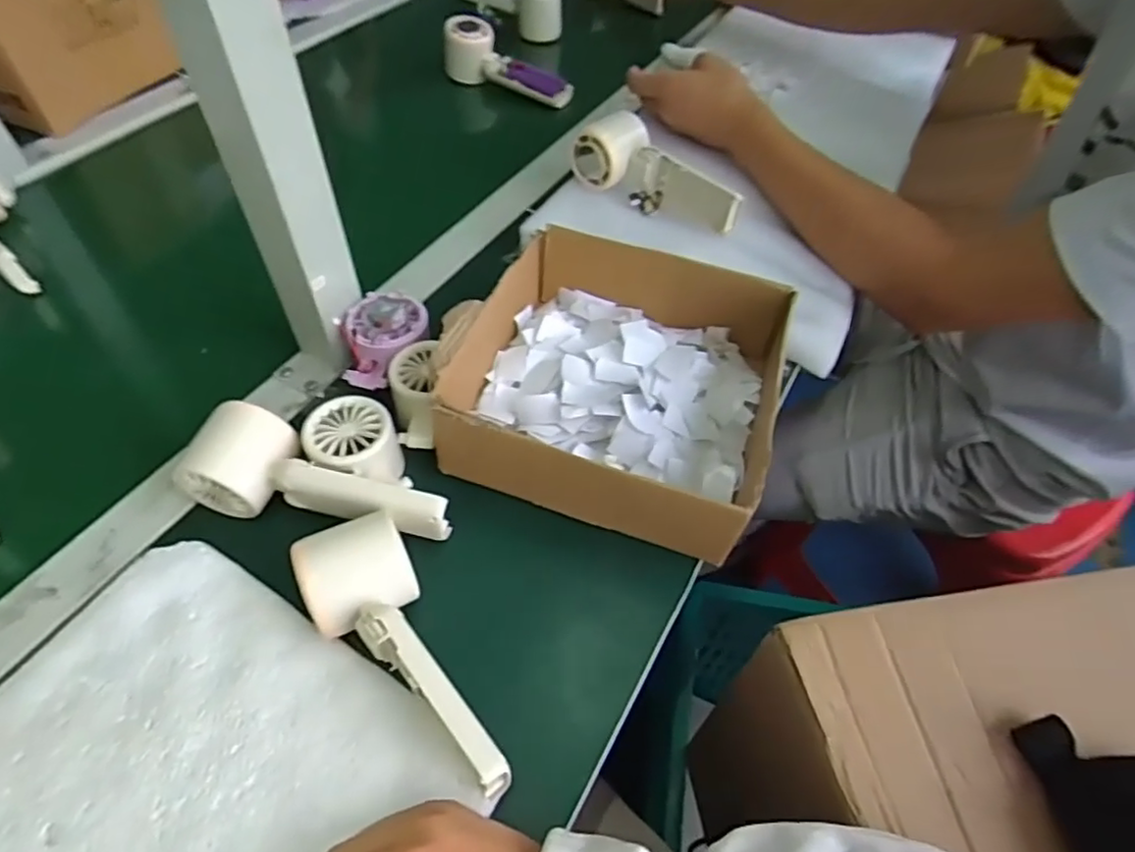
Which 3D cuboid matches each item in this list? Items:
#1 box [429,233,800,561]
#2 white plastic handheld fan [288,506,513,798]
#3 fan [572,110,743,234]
[{"bbox_3d":[0.040,-0.041,0.457,0.215,0.066,0.231,16,53,8],"label":"box"},{"bbox_3d":[-0.090,0.121,0.329,0.055,0.047,0.154,-23,57,-20],"label":"white plastic handheld fan"},{"bbox_3d":[0.085,-0.227,0.577,0.161,0.049,0.059,28,56,17],"label":"fan"}]

